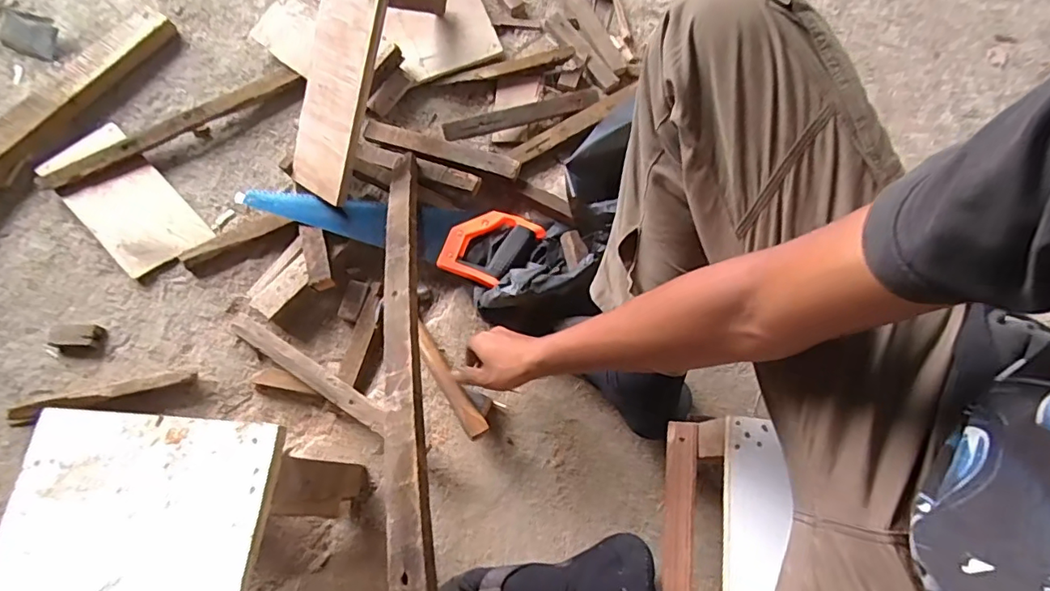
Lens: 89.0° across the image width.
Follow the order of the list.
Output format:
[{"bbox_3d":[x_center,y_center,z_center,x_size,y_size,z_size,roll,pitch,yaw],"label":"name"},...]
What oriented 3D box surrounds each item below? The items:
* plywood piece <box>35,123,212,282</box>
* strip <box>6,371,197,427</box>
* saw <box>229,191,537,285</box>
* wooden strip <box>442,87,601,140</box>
[{"bbox_3d":[-0.633,-0.153,0.843,0.282,0.015,0.129,43,72,11],"label":"plywood piece"},{"bbox_3d":[-0.577,0.140,0.728,0.240,0.034,0.030,-10,71,-4],"label":"strip"},{"bbox_3d":[-0.202,-0.094,0.792,0.433,0.021,0.110,8,65,0],"label":"saw"},{"bbox_3d":[-0.004,-0.293,0.869,0.261,0.028,0.027,-16,72,-7],"label":"wooden strip"}]

